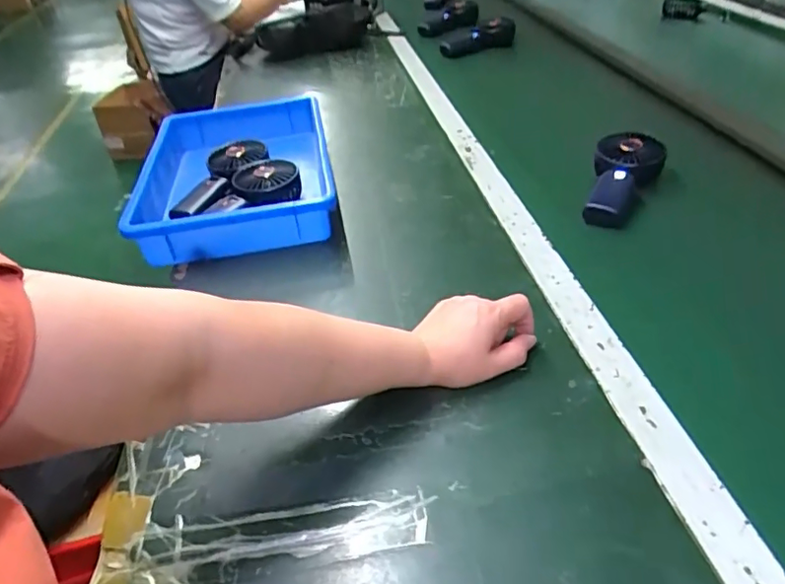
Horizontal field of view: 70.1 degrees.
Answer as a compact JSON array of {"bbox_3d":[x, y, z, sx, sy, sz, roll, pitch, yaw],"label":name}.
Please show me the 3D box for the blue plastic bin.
[{"bbox_3d":[-0.212,-0.172,0.784,0.241,0.060,0.377,-10,38,-6],"label":"blue plastic bin"}]

